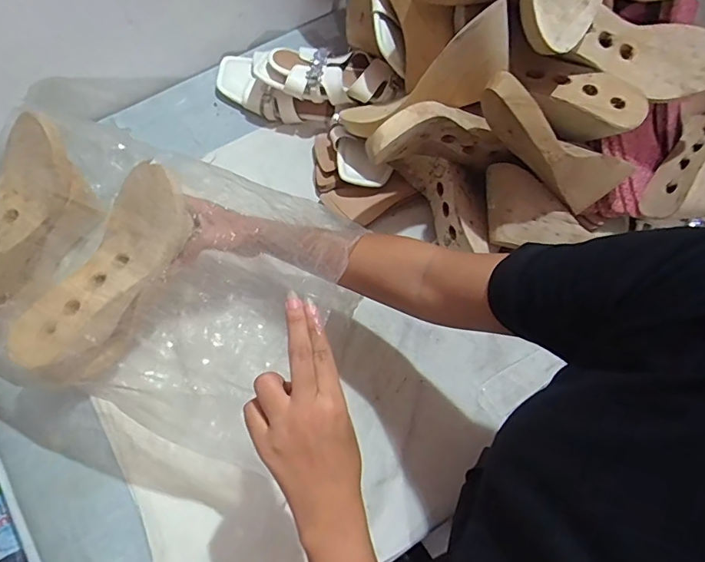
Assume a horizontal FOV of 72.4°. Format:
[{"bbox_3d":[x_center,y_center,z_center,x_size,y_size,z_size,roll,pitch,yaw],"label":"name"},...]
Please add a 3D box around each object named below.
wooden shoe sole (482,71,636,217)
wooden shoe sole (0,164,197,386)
[{"bbox_3d":[0.214,-0.135,0.516,0.222,0.075,0.062,27,69,-30],"label":"wooden shoe sole"},{"bbox_3d":[-0.244,-0.010,0.480,0.077,0.053,0.224,30,79,9],"label":"wooden shoe sole"}]

